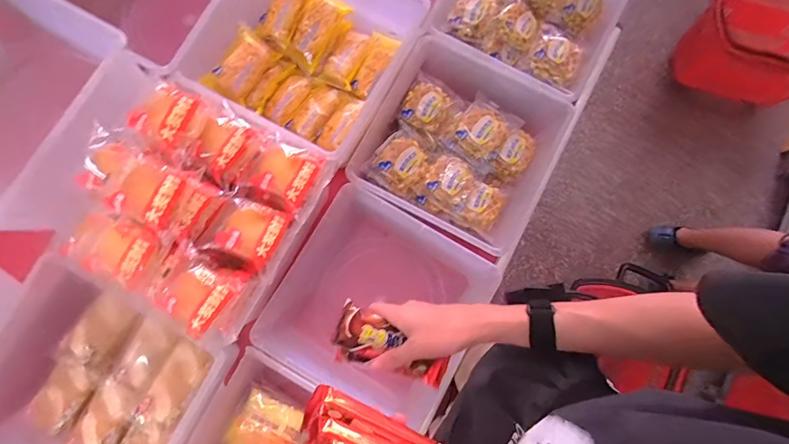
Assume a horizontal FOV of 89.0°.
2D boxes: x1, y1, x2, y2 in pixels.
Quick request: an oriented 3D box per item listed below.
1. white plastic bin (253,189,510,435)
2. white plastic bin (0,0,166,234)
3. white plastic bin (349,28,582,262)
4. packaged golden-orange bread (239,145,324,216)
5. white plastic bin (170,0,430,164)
[{"bbox_3d":[-0.036,0.143,0.705,0.307,0.148,0.308,31,81,5],"label":"white plastic bin"},{"bbox_3d":[-0.519,-0.152,0.574,0.342,0.187,0.291,27,81,4],"label":"white plastic bin"},{"bbox_3d":[0.121,-0.129,0.722,0.311,0.097,0.302,26,81,4],"label":"white plastic bin"},{"bbox_3d":[-0.154,-0.072,0.557,0.090,0.038,0.085,33,81,5],"label":"packaged golden-orange bread"},{"bbox_3d":[-0.143,-0.278,0.664,0.288,0.121,0.289,29,81,4],"label":"white plastic bin"}]

